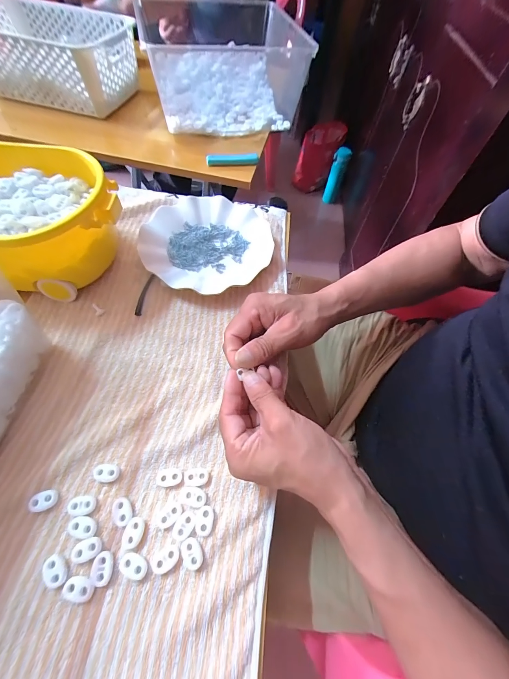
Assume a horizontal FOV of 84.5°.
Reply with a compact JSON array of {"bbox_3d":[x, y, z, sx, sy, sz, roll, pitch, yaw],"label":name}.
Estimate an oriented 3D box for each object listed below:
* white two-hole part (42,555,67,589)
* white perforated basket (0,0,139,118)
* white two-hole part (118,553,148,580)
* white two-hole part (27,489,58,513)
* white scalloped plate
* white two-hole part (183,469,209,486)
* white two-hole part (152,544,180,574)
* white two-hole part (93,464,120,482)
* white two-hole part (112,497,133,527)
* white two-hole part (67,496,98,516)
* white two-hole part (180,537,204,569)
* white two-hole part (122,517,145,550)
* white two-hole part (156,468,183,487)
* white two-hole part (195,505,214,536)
[{"bbox_3d":[-0.159,0.185,0.223,0.015,0.005,0.022,-34,67,-21],"label":"white two-hole part"},{"bbox_3d":[-0.406,-0.579,0.574,0.299,0.105,0.214,13,60,4],"label":"white perforated basket"},{"bbox_3d":[-0.098,0.184,0.228,0.023,0.004,0.014,22,61,9],"label":"white two-hole part"},{"bbox_3d":[-0.186,0.141,0.245,0.023,0.005,0.016,-9,61,-9],"label":"white two-hole part"},{"bbox_3d":[-0.070,-0.147,0.410,0.176,0.023,0.176,2,59,-3],"label":"white scalloped plate"},{"bbox_3d":[-0.055,0.130,0.265,0.023,0.004,0.014,0,59,-4],"label":"white two-hole part"},{"bbox_3d":[-0.074,0.181,0.232,0.022,0.004,0.016,-34,67,-21],"label":"white two-hole part"},{"bbox_3d":[-0.137,0.124,0.260,0.022,0.005,0.015,0,60,-4],"label":"white two-hole part"},{"bbox_3d":[-0.117,0.152,0.247,0.015,0.005,0.022,-24,64,-17],"label":"white two-hole part"},{"bbox_3d":[-0.152,0.146,0.246,0.024,0.005,0.014,1,59,-3],"label":"white two-hole part"},{"bbox_3d":[-0.053,0.179,0.235,0.015,0.004,0.023,-29,65,-19],"label":"white two-hole part"},{"bbox_3d":[-0.104,0.165,0.239,0.016,0.004,0.022,13,60,4],"label":"white two-hole part"},{"bbox_3d":[-0.080,0.129,0.263,0.023,0.004,0.016,-3,60,-5],"label":"white two-hole part"},{"bbox_3d":[-0.044,0.160,0.247,0.016,0.004,0.022,2,59,-2],"label":"white two-hole part"}]

